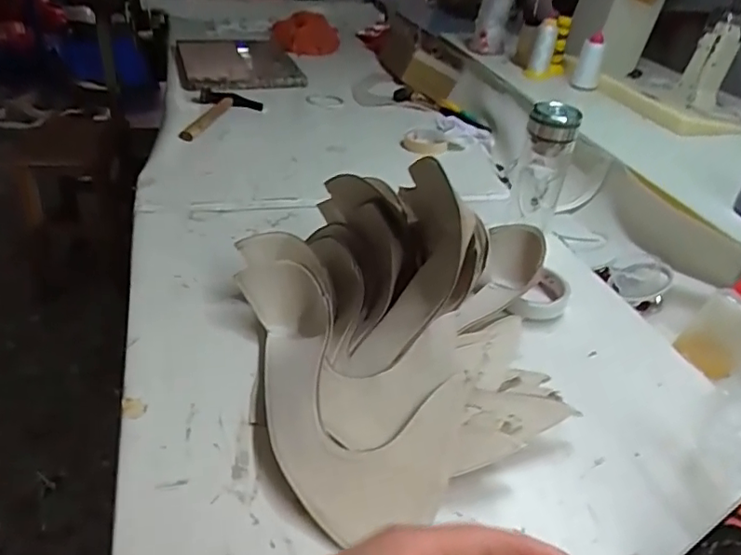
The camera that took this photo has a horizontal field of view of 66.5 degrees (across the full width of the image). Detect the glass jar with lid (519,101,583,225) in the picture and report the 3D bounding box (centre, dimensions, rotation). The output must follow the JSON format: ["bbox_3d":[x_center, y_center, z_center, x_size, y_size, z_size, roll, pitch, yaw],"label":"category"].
[{"bbox_3d":[0.245,-0.157,0.797,0.063,0.175,0.063,3,35,-2],"label":"glass jar with lid"}]

